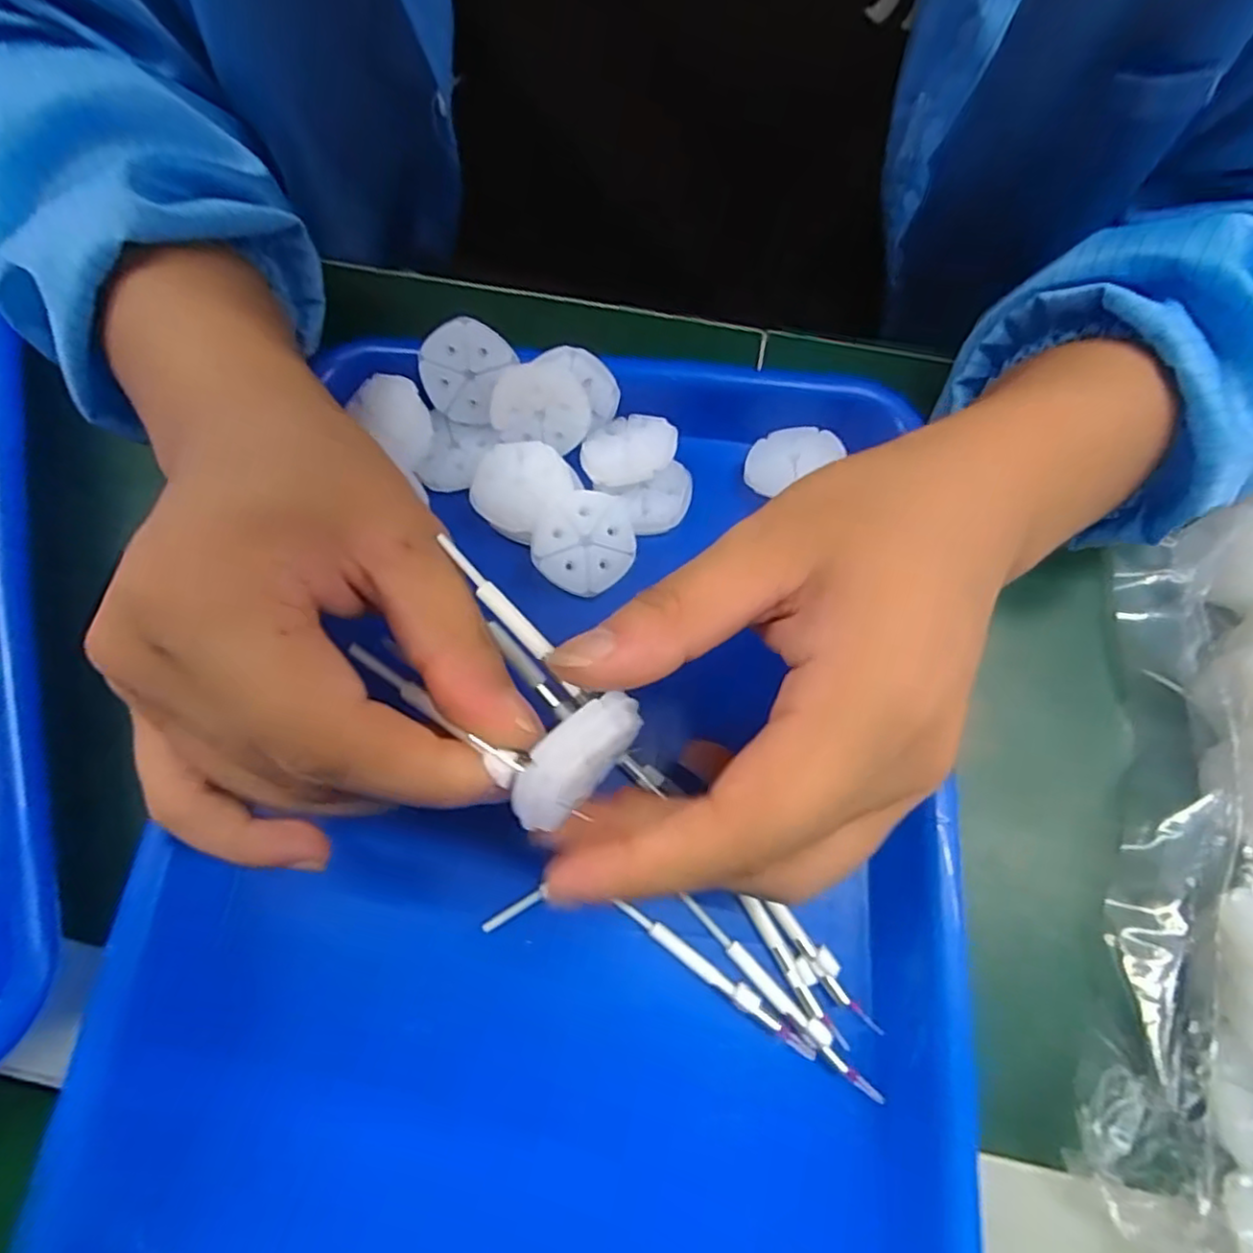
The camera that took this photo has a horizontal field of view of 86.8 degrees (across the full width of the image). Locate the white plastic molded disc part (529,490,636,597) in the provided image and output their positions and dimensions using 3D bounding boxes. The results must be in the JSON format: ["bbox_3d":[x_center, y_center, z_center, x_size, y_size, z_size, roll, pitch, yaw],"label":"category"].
[{"bbox_3d":[-0.015,-0.032,0.251,0.040,0.007,0.036,-44,96,-9],"label":"white plastic molded disc part"}]

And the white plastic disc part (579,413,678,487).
[{"bbox_3d":[0.001,-0.070,0.261,0.036,0.010,0.033,0,71,0],"label":"white plastic disc part"}]

